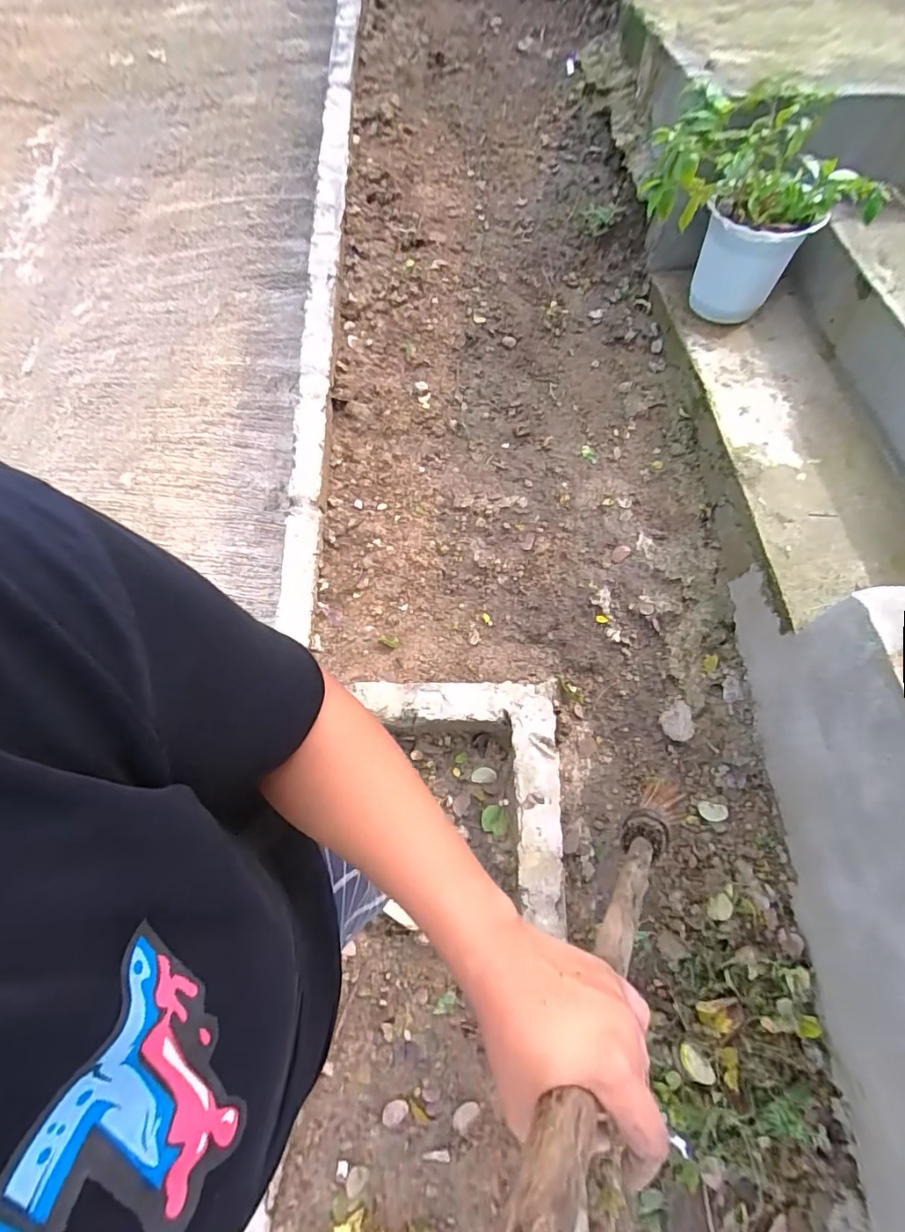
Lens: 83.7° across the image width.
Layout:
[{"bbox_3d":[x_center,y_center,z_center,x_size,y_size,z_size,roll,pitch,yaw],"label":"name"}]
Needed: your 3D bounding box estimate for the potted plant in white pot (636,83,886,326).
[{"bbox_3d":[0.750,-1.049,1.359,0.536,0.459,0.377,30,65,15],"label":"potted plant in white pot"}]

